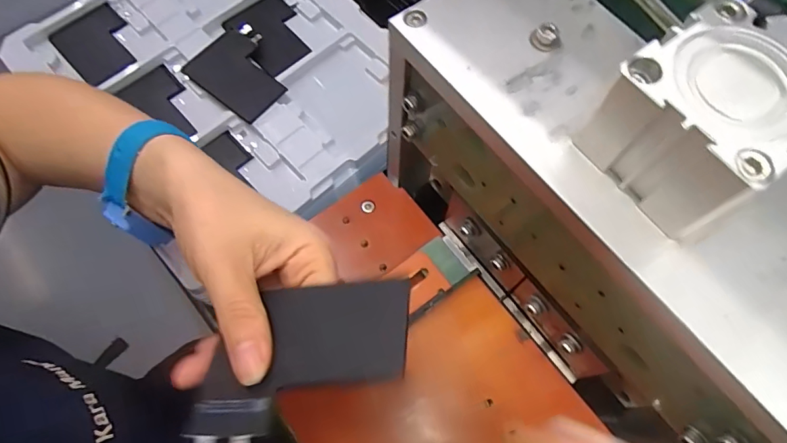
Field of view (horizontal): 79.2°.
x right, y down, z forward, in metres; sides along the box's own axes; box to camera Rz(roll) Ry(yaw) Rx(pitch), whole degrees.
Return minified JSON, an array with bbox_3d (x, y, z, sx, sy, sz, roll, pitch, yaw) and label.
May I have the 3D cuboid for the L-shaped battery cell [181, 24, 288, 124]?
[{"bbox_3d":[-0.134,-0.137,0.431,0.090,0.012,0.074,35,75,16],"label":"L-shaped battery cell"}]

